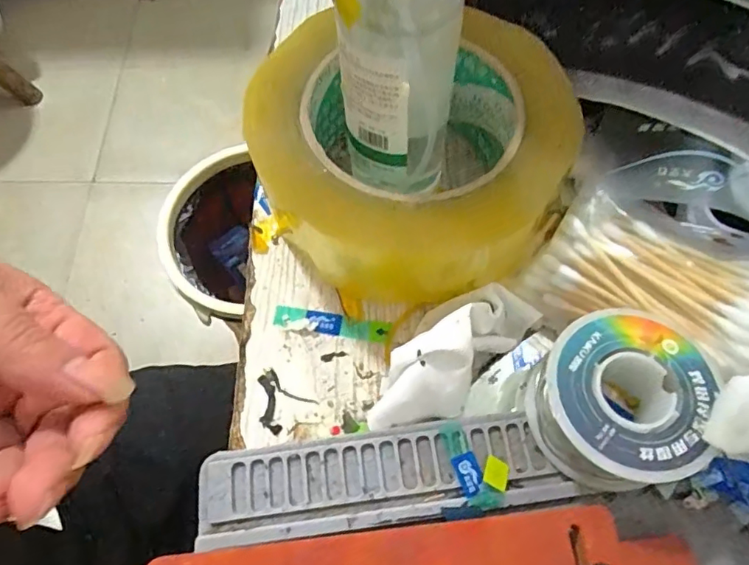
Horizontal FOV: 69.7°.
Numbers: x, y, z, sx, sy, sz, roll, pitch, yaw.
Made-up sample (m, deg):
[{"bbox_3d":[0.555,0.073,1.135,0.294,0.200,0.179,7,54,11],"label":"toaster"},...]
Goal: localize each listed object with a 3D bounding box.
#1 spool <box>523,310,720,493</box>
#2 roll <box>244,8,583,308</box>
[{"bbox_3d":[0.081,0.040,0.181,0.050,0.032,0.051,0,63,0],"label":"spool"},{"bbox_3d":[0.015,-0.050,0.219,0.124,0.050,0.109,-2,65,2],"label":"roll"}]

